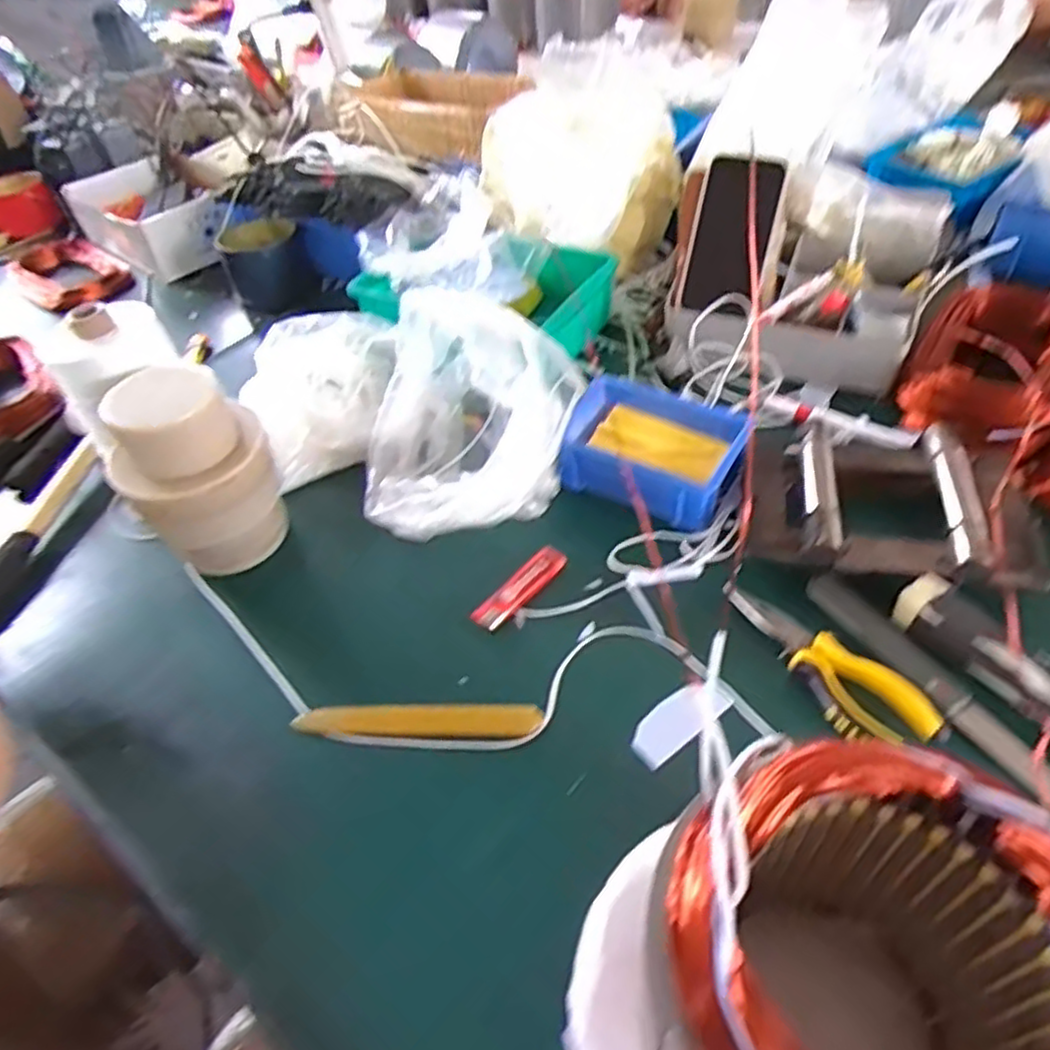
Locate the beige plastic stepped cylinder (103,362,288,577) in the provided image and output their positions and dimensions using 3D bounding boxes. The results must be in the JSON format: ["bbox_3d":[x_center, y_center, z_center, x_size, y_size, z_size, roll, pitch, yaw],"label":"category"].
[{"bbox_3d":[-0.253,-0.035,0.557,0.106,0.156,0.090,-30,52,-20],"label":"beige plastic stepped cylinder"}]

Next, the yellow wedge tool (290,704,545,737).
[{"bbox_3d":[-0.073,0.132,0.472,0.164,0.016,0.019,-2,48,4],"label":"yellow wedge tool"}]

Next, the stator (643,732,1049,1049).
[{"bbox_3d":[0.123,0.176,0.266,0.136,0.166,0.128,-3,48,3],"label":"stator"}]

